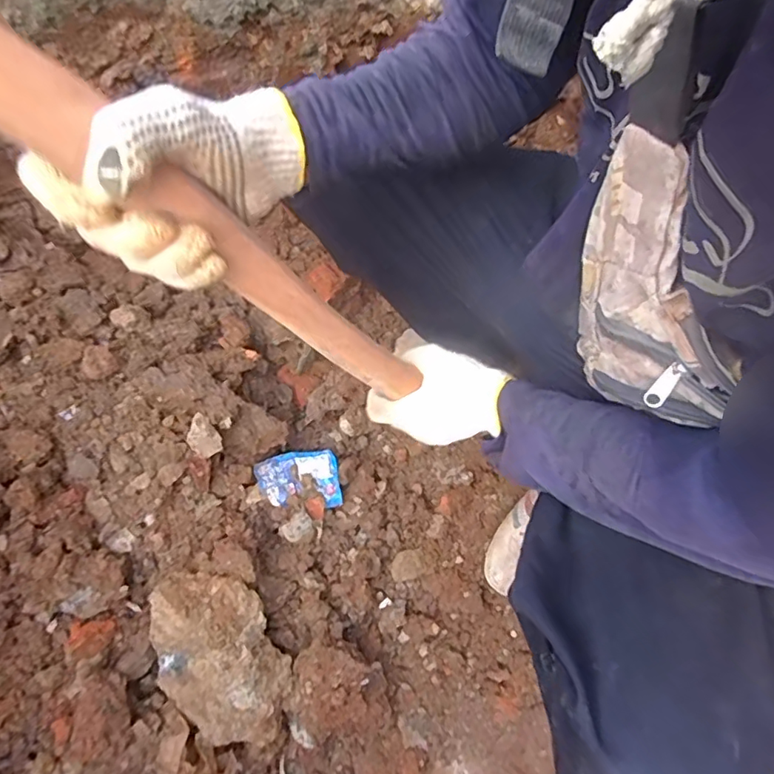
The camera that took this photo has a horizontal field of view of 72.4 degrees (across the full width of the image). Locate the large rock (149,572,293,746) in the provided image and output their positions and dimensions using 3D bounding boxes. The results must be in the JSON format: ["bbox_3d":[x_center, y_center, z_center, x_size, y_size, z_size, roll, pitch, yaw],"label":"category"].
[{"bbox_3d":[-0.171,0.274,0.527,0.122,0.082,0.176,-28,70,-15],"label":"large rock"}]

